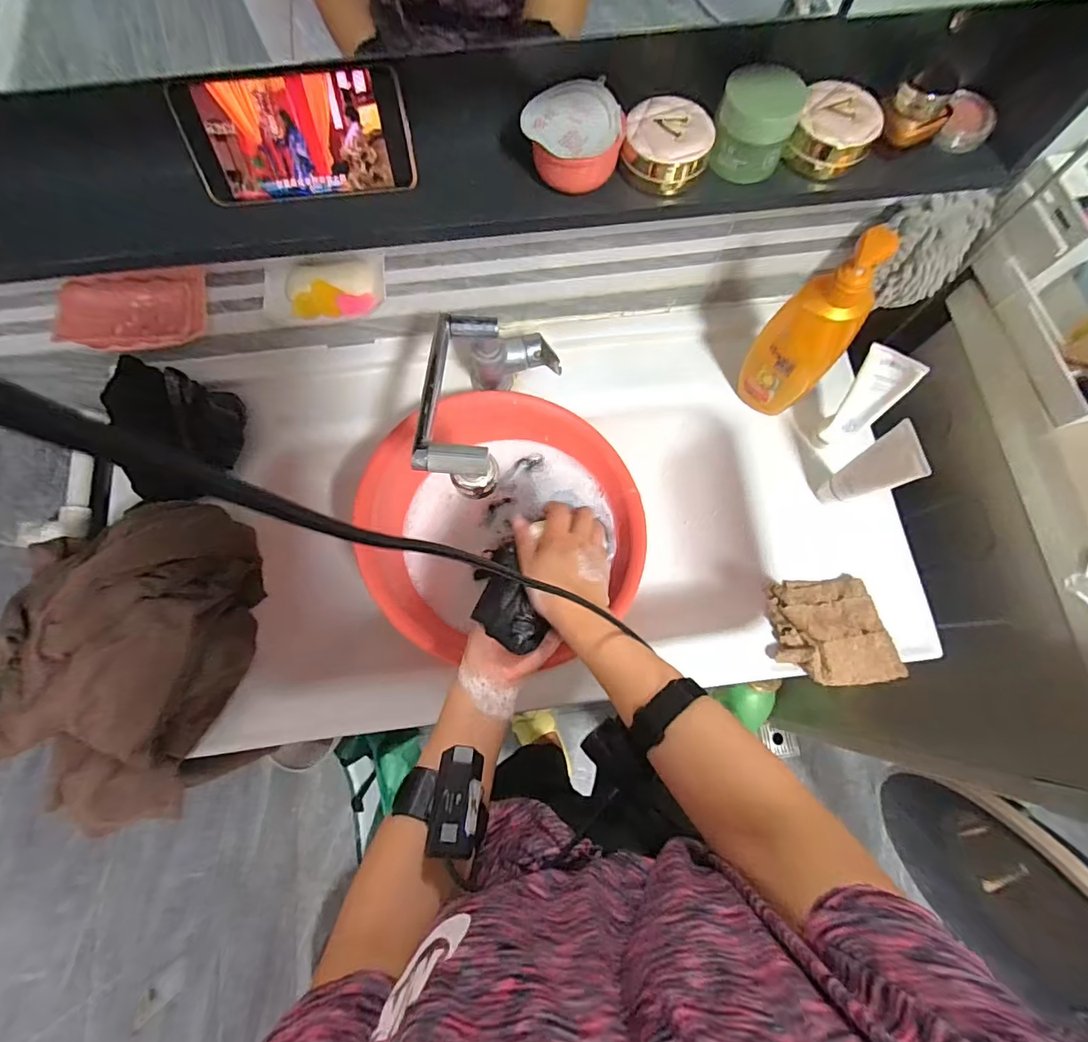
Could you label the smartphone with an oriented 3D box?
[{"bbox_3d":[-0.190,-0.297,0.385,0.168,0.077,0.005,-6,46,-1],"label":"smartphone"}]

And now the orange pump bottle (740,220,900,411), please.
[{"bbox_3d":[0.294,-0.207,0.551,0.088,0.248,0.042,40,78,10],"label":"orange pump bottle"}]

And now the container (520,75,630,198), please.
[{"bbox_3d":[0.024,-0.309,0.402,0.077,0.047,0.064,1,74,0],"label":"container"}]

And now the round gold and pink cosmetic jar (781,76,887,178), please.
[{"bbox_3d":[0.242,-0.326,0.416,0.063,0.042,0.056,18,75,5],"label":"round gold and pink cosmetic jar"}]

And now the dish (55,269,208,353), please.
[{"bbox_3d":[-0.441,-0.225,0.543,0.136,0.044,0.092,-4,74,-1],"label":"dish"}]

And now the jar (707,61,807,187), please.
[{"bbox_3d":[0.167,-0.316,0.394,0.060,0.050,0.059,0,74,0],"label":"jar"}]

